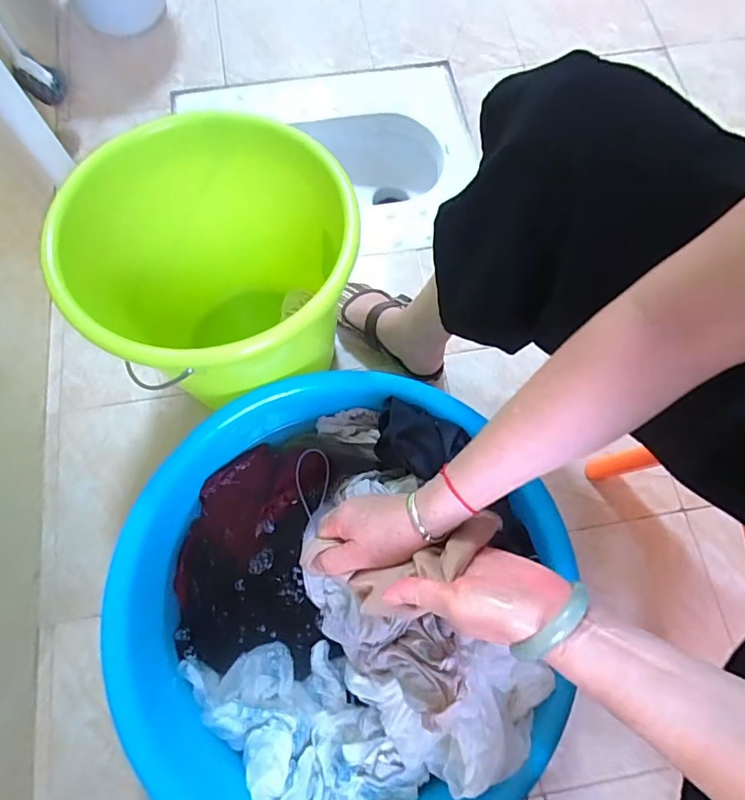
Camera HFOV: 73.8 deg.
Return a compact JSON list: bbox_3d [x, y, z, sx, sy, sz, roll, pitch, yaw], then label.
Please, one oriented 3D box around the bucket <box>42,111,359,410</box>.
[{"bbox_3d":[-0.175,-0.134,0.627,0.344,0.279,0.277,-37,76,-13],"label":"bucket"}]

